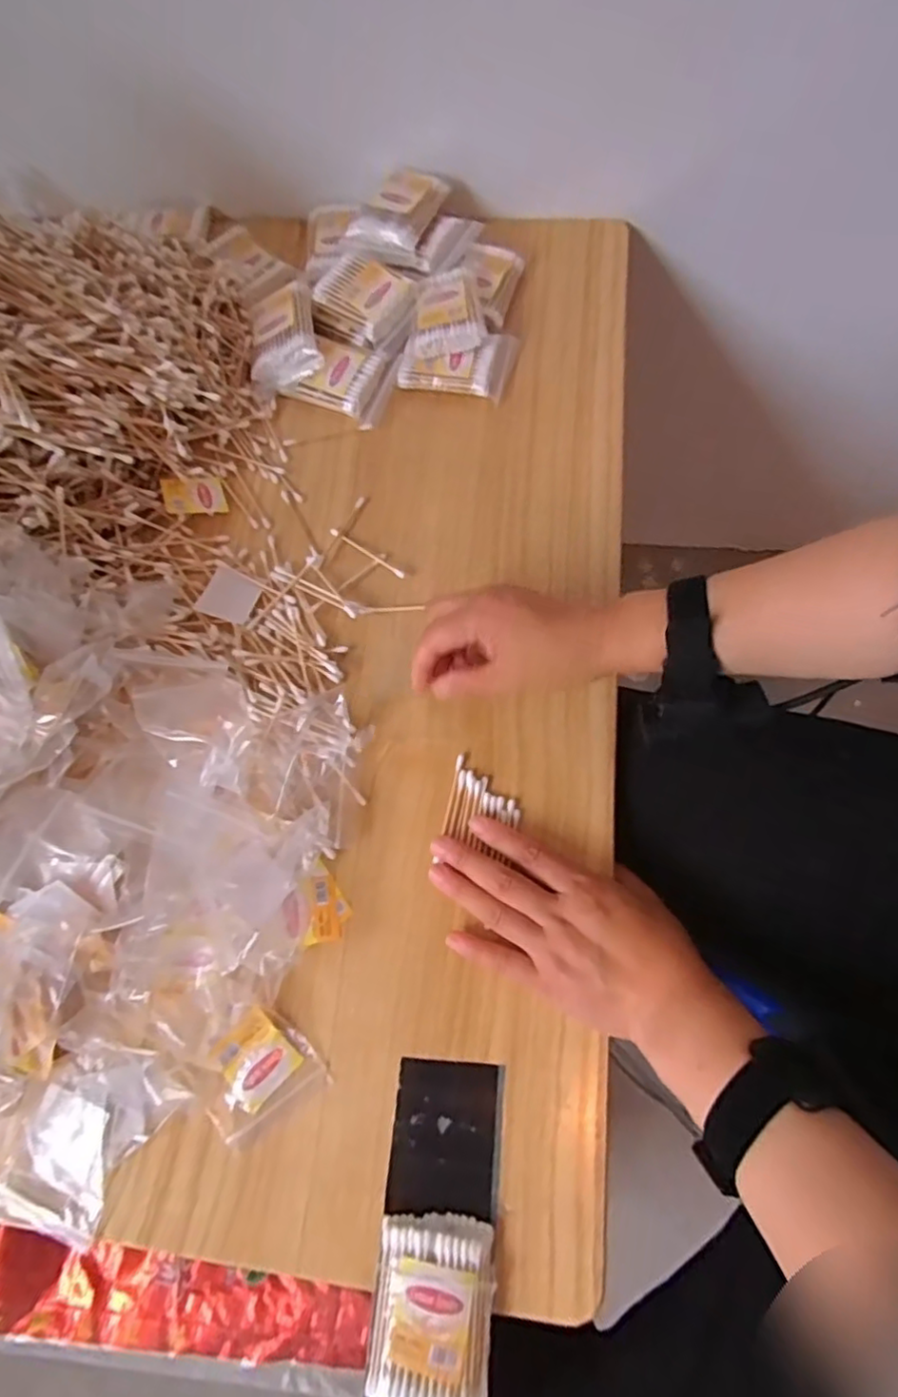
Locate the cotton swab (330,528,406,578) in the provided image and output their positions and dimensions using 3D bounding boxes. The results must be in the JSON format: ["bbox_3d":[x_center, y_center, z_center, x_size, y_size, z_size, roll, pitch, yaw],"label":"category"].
[{"bbox_3d":[-0.061,-0.108,0.467,0.070,0.007,0.005,36,77,11],"label":"cotton swab"}]

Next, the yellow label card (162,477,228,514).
[{"bbox_3d":[-0.195,-0.156,0.482,0.044,0.007,0.036,-12,66,-18],"label":"yellow label card"}]

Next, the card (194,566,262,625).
[{"bbox_3d":[-0.158,-0.073,0.454,0.037,0.004,0.038,24,69,-2],"label":"card"}]

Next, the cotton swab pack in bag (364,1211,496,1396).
[{"bbox_3d":[-0.010,0.326,0.318,0.060,0.021,0.106,4,72,6],"label":"cotton swab pack in bag"}]

